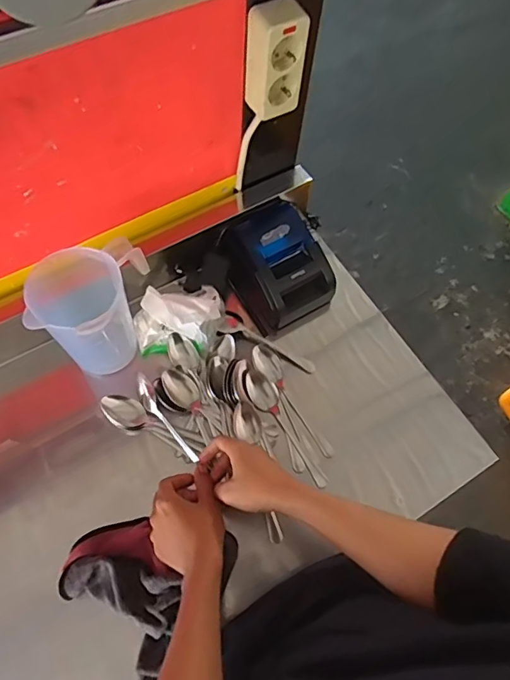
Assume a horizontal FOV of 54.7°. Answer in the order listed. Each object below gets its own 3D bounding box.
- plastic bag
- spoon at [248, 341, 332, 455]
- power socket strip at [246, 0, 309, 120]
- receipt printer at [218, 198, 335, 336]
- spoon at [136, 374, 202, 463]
[{"bbox_3d":[-0.107,-0.027,0.695,0.121,0.080,0.076,-11,66,-8],"label":"plastic bag"},{"bbox_3d":[0.054,0.086,0.688,0.036,0.024,0.182,-31,84,-16],"label":"spoon"},{"bbox_3d":[0.023,-0.313,0.548,0.049,0.115,0.043,-31,70,-16],"label":"power socket strip"},{"bbox_3d":[0.030,-0.117,0.739,0.120,0.098,0.171,-26,69,-15],"label":"receipt printer"},{"bbox_3d":[-0.122,0.106,0.664,0.023,0.010,0.144,-33,76,-17],"label":"spoon"}]

